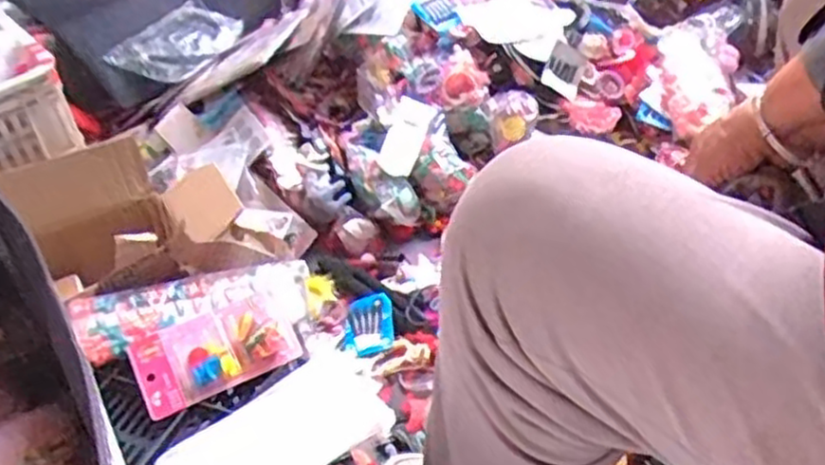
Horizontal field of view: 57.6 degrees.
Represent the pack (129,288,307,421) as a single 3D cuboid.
[{"bbox_3d":[-0.178,0.104,0.671,0.136,0.020,0.077,-26,60,-15],"label":"pack"}]

